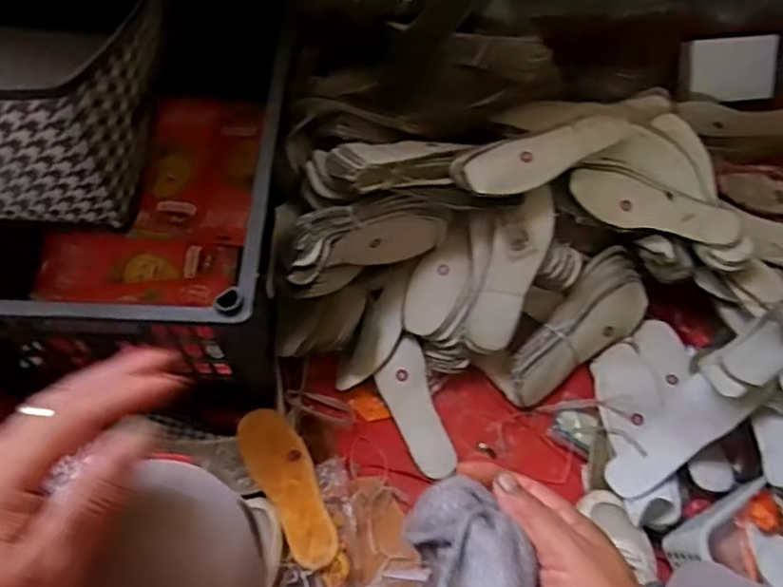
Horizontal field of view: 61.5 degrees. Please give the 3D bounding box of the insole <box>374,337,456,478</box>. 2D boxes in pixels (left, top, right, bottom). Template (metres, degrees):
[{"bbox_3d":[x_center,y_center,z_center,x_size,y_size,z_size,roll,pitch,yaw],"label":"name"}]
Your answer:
[{"bbox_3d":[0.029,0.145,0.823,0.063,0.024,0.172,-15,66,-10],"label":"insole"}]

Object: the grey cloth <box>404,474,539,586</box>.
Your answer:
[{"bbox_3d":[0.038,0.139,0.323,0.049,0.042,0.106,-1,36,-3],"label":"grey cloth"}]

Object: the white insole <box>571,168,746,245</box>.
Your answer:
[{"bbox_3d":[0.341,-0.109,0.854,0.217,0.017,0.071,17,65,6],"label":"white insole"}]

